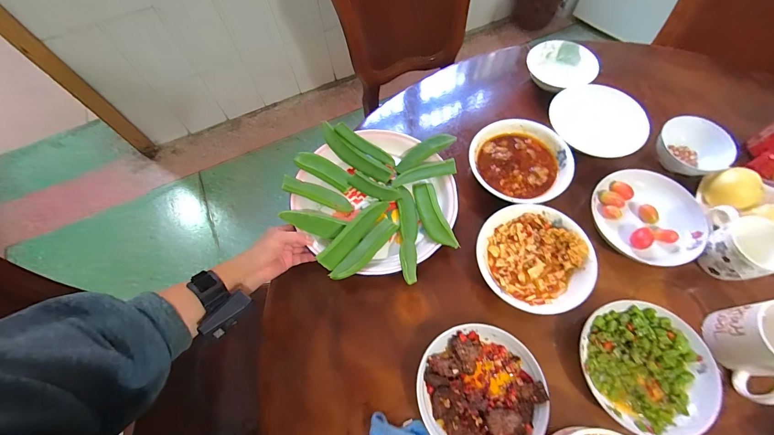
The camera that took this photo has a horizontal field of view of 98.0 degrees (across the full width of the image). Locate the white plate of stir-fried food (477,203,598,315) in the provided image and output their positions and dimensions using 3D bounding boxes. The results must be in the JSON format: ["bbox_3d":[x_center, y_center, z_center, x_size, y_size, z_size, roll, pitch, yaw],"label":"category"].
[{"bbox_3d":[0.235,0.064,0.540,0.169,0.041,0.169,-1,65,3],"label":"white plate of stir-fried food"}]

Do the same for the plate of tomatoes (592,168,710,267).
[{"bbox_3d":[0.447,-0.001,0.582,0.158,0.041,0.175,-31,67,-11],"label":"plate of tomatoes"}]

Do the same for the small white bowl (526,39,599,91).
[{"bbox_3d":[0.375,-0.327,0.724,0.137,0.037,0.139,-1,65,3],"label":"small white bowl"}]

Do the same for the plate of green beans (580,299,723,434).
[{"bbox_3d":[0.373,0.213,0.483,0.167,0.037,0.173,-1,65,3],"label":"plate of green beans"}]

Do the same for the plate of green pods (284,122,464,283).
[{"bbox_3d":[-0.025,-0.036,0.607,0.289,0.057,0.292,1,68,-2],"label":"plate of green pods"}]

